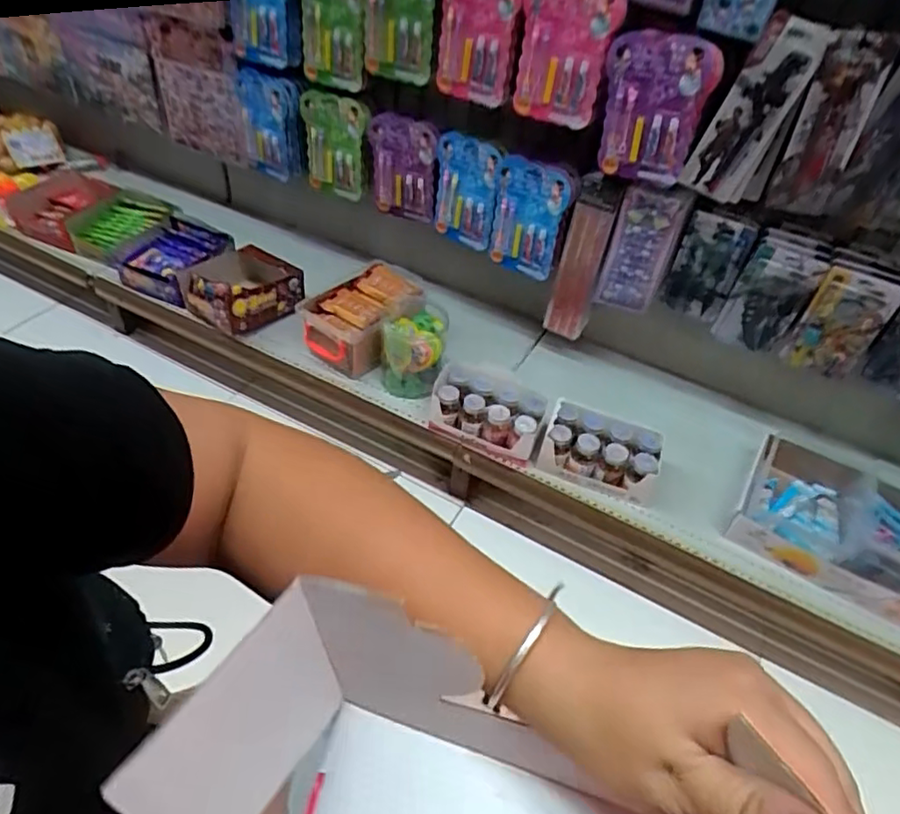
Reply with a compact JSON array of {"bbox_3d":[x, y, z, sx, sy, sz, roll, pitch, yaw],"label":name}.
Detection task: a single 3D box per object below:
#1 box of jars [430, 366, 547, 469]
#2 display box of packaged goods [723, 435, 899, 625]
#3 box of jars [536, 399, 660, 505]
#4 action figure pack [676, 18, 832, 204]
[{"bbox_3d":[0.071,0.007,1.176,0.207,0.093,0.133,16,45,8],"label":"box of jars"},{"bbox_3d":[0.673,0.192,1.053,0.340,0.089,0.247,25,47,17],"label":"display box of packaged goods"},{"bbox_3d":[0.269,0.085,1.127,0.205,0.109,0.101,20,46,12],"label":"box of jars"},{"bbox_3d":[0.436,-0.428,0.912,0.099,0.256,0.045,11,48,-9],"label":"action figure pack"}]

